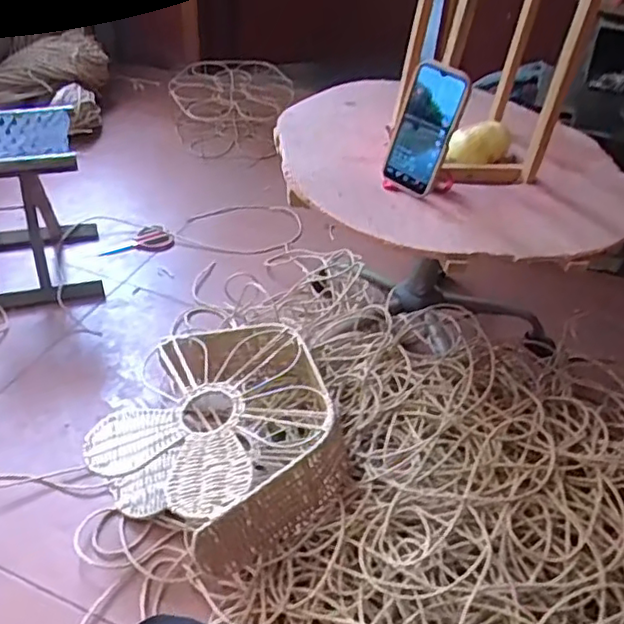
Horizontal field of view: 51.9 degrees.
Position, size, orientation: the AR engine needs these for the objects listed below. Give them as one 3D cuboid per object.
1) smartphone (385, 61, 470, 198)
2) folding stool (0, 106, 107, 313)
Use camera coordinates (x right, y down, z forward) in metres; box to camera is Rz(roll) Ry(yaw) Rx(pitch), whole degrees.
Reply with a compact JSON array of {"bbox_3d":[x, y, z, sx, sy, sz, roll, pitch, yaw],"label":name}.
[{"bbox_3d":[0.151,-0.244,0.857,0.082,0.166,0.013,37,38,25],"label":"smartphone"},{"bbox_3d":[-0.606,-0.195,1.266,0.316,0.319,0.264,-11,43,-18],"label":"folding stool"}]

